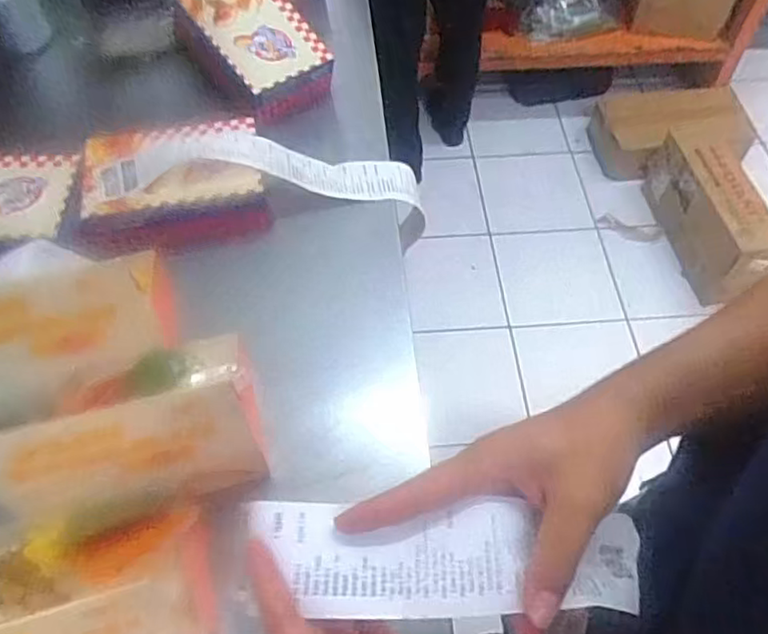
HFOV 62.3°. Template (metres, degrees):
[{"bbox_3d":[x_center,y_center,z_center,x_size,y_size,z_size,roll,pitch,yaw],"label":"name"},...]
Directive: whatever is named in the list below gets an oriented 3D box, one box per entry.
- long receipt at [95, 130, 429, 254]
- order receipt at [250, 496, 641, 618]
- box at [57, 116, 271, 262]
[{"bbox_3d":[-0.108,-0.132,0.670,0.341,0.101,0.064,4,55,-20],"label":"long receipt"},{"bbox_3d":[0.037,0.122,0.320,0.205,0.041,0.053,4,57,-4],"label":"order receipt"},{"bbox_3d":[-0.208,-0.128,0.623,0.177,0.066,0.126,-14,58,-9],"label":"box"}]

